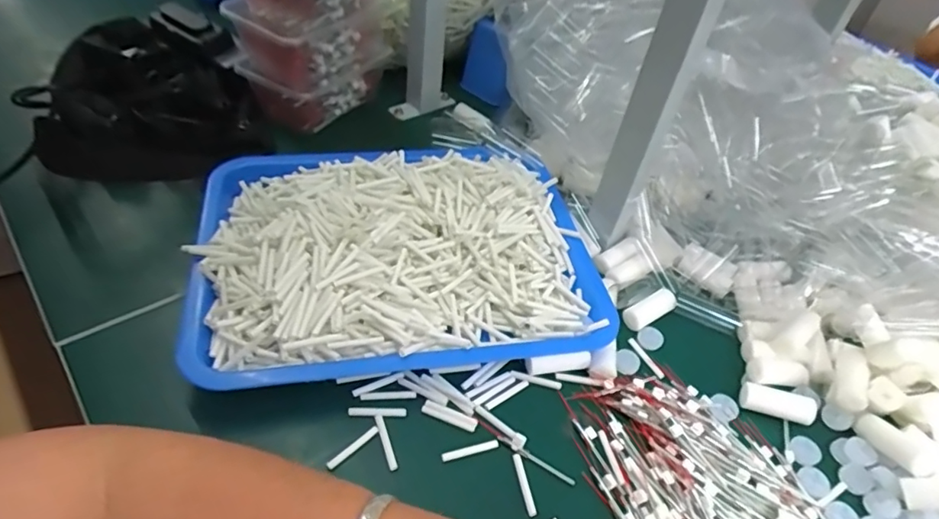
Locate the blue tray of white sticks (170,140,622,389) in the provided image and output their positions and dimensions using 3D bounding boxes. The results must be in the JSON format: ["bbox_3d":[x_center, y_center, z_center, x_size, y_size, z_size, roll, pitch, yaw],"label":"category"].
[{"bbox_3d":[-0.058,-0.012,0.463,0.326,0.066,0.245,-5,46,-14],"label":"blue tray of white sticks"}]

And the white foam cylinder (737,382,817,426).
[{"bbox_3d":[0.241,0.115,0.424,0.054,0.019,0.020,19,46,10],"label":"white foam cylinder"}]

